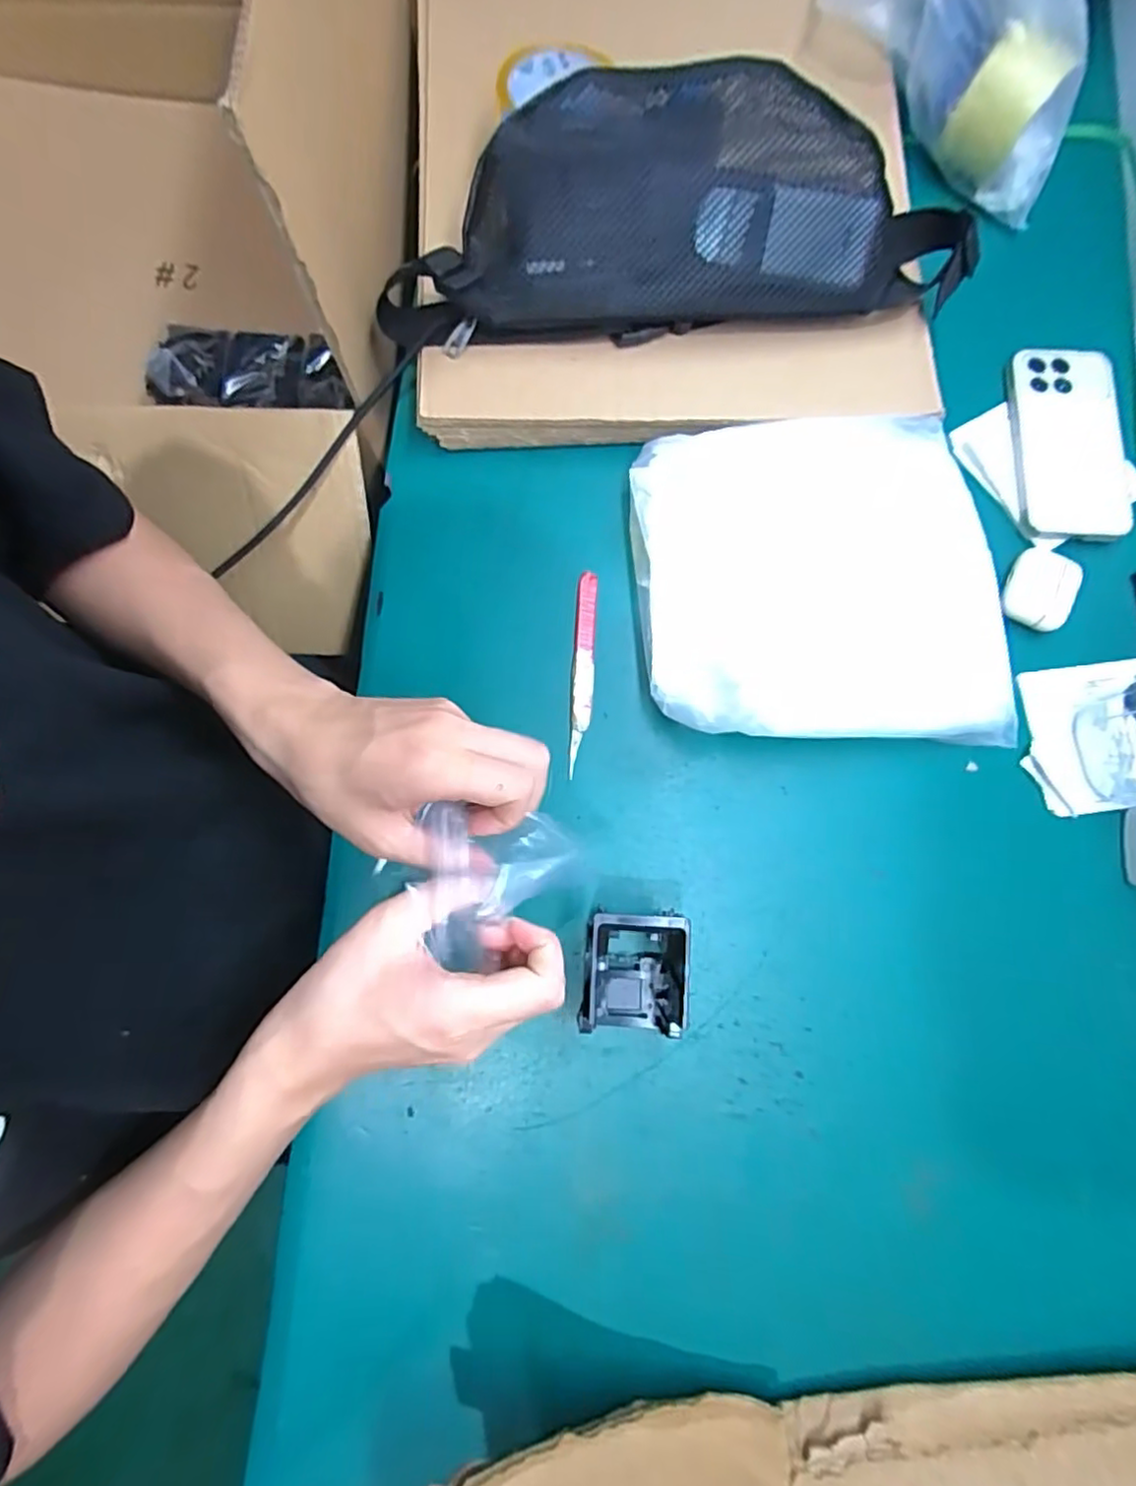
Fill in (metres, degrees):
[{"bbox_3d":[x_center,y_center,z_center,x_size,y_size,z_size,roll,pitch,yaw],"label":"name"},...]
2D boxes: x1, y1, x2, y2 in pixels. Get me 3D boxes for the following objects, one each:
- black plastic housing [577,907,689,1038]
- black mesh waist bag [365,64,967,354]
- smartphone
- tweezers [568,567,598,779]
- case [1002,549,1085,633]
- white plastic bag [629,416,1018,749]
[{"bbox_3d":[0.043,0.141,0.395,0.065,0.071,0.077,1,79,0],"label":"black plastic housing"},{"bbox_3d":[0.072,-0.359,0.449,0.409,0.089,0.127,-3,79,0],"label":"black mesh waist bag"},{"bbox_3d":[0.377,-0.226,0.494,0.074,0.016,0.151,2,79,1],"label":"smartphone"},{"bbox_3d":[0.011,-0.052,0.465,0.015,0.007,0.146,4,79,1],"label":"tweezers"},{"bbox_3d":[0.343,-0.111,0.472,0.045,0.016,0.059,30,81,6],"label":"case"},{"bbox_3d":[0.176,-0.112,0.457,0.250,0.048,0.232,-5,79,-1],"label":"white plastic bag"}]

